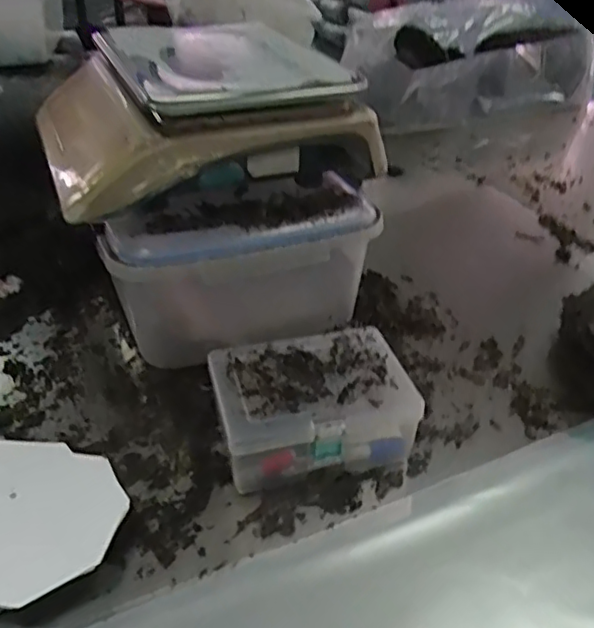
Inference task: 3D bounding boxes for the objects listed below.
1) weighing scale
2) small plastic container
[{"bbox_3d":[-0.129,-0.245,0.733,0.337,0.106,0.348,-16,39,-24],"label":"weighing scale"},{"bbox_3d":[0.014,0.089,0.600,0.173,0.078,0.120,-9,36,-14],"label":"small plastic container"}]

